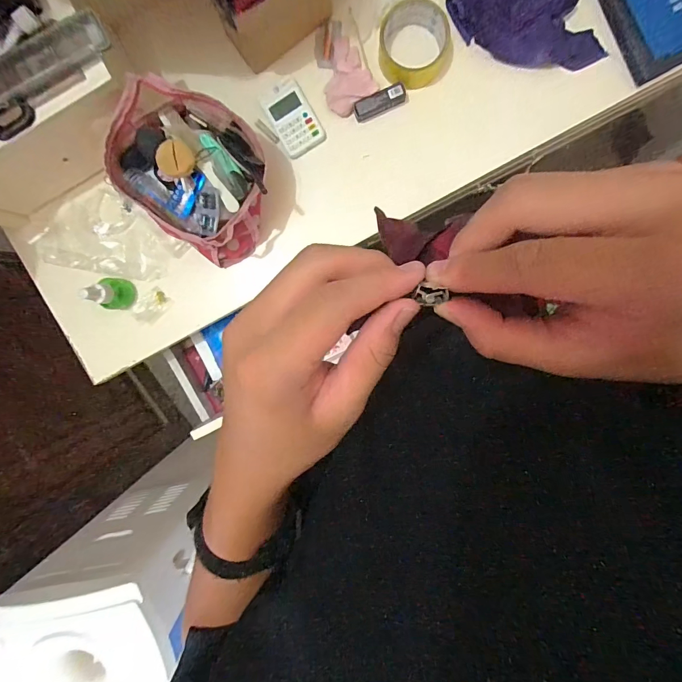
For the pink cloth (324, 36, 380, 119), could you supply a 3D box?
[{"bbox_3d":[0.002,-0.345,0.500,0.064,0.020,0.088,-28,94,6],"label":"pink cloth"}]

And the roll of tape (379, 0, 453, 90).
[{"bbox_3d":[0.093,-0.368,0.482,0.088,0.033,0.085,0,96,3],"label":"roll of tape"}]

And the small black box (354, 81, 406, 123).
[{"bbox_3d":[0.050,-0.308,0.499,0.068,0.019,0.020,-22,94,6],"label":"small black box"}]

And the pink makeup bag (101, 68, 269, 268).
[{"bbox_3d":[-0.177,-0.204,0.480,0.168,0.105,0.157,26,97,0],"label":"pink makeup bag"}]

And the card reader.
[{"bbox_3d":[-0.064,-0.294,0.511,0.056,0.022,0.084,-31,94,6],"label":"card reader"}]

